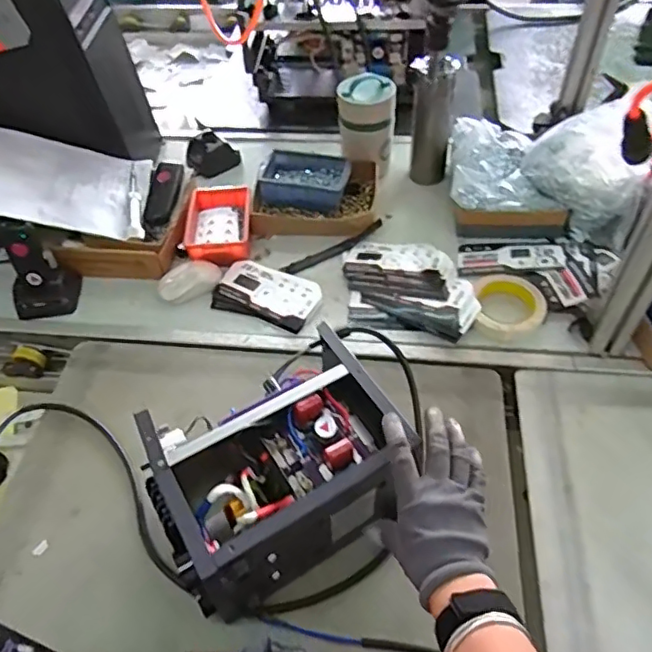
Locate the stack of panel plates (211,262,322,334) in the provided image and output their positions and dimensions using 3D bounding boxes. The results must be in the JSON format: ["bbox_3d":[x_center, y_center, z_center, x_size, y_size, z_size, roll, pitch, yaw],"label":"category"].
[{"bbox_3d":[-0.087,-0.048,0.858,0.156,0.017,0.093,17,55,17],"label":"stack of panel plates"}]

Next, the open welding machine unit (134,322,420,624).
[{"bbox_3d":[-0.047,0.150,0.591,0.240,0.141,0.168,-29,55,-18],"label":"open welding machine unit"}]

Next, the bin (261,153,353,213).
[{"bbox_3d":[-0.033,-0.244,0.978,0.148,0.056,0.108,8,53,10],"label":"bin"}]

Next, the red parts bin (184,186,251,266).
[{"bbox_3d":[-0.174,-0.166,0.934,0.098,0.051,0.155,-3,52,2],"label":"red parts bin"}]

